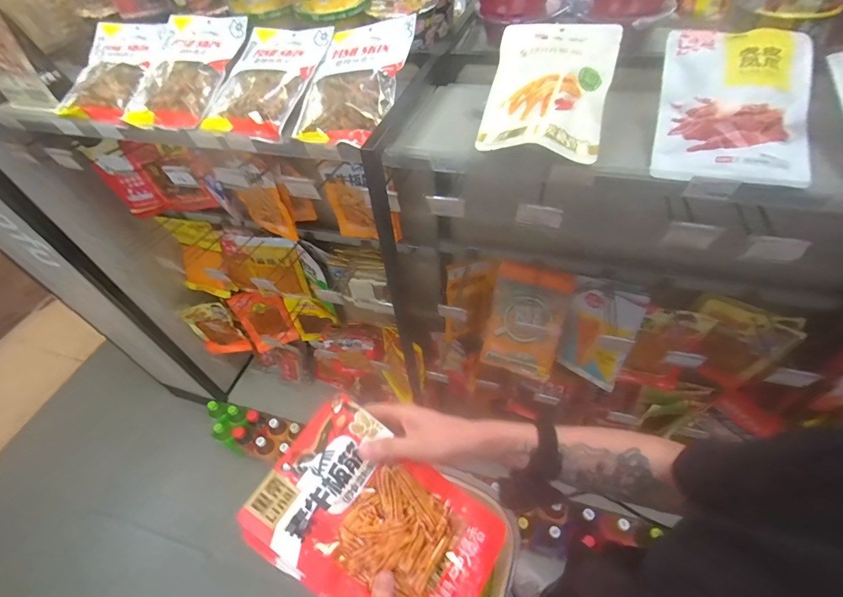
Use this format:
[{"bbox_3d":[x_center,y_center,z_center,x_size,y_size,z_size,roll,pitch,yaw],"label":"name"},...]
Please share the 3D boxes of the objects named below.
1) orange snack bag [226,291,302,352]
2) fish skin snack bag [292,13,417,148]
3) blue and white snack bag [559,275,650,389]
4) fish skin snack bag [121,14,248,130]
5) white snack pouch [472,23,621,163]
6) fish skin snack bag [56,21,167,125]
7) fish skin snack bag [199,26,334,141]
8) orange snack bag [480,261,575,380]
[{"bbox_3d":[-0.542,0.078,1.372,0.171,0.243,0.055,-9,50,-2],"label":"orange snack bag"},{"bbox_3d":[-0.107,-0.345,0.621,0.156,0.019,0.235,7,76,19],"label":"fish skin snack bag"},{"bbox_3d":[0.421,0.088,0.935,0.142,0.272,0.015,16,32,21],"label":"blue and white snack bag"},{"bbox_3d":[-0.415,-0.406,0.693,0.164,0.023,0.236,9,74,14],"label":"fish skin snack bag"},{"bbox_3d":[0.175,-0.288,0.536,0.155,0.026,0.218,11,75,12],"label":"white snack pouch"},{"bbox_3d":[-0.565,-0.427,0.728,0.165,0.027,0.236,9,72,14],"label":"fish skin snack bag"},{"bbox_3d":[-0.262,-0.369,0.662,0.164,0.026,0.245,14,72,18],"label":"fish skin snack bag"},{"bbox_3d":[0.258,0.055,0.970,0.175,0.270,0.052,13,22,14],"label":"orange snack bag"}]

